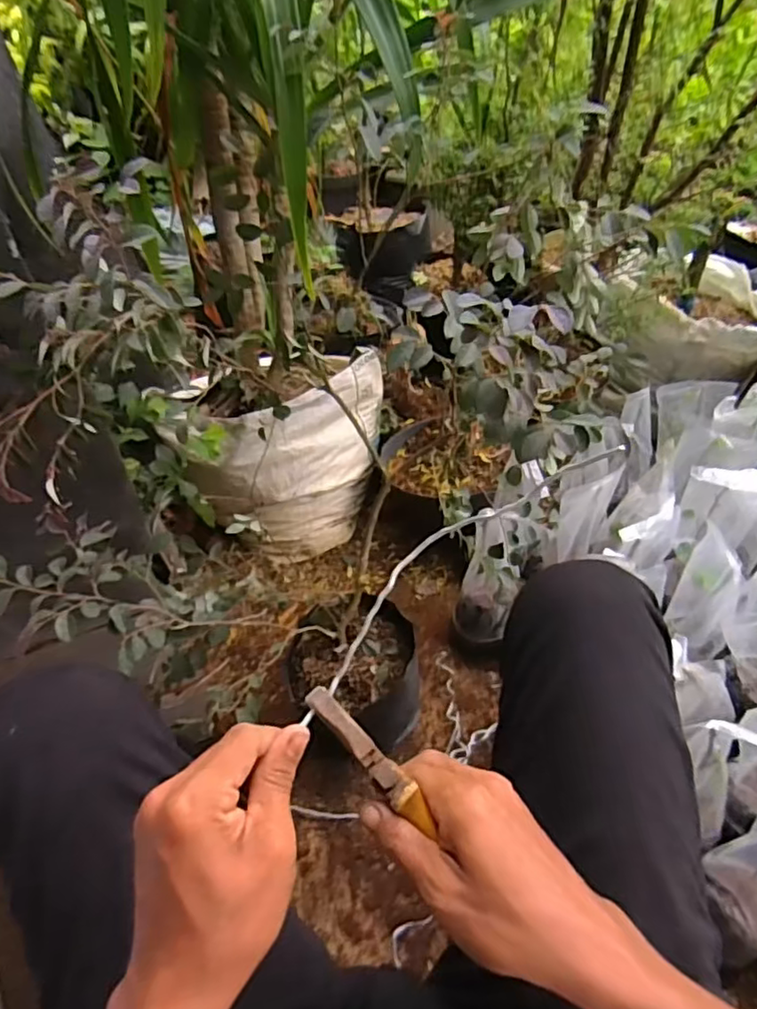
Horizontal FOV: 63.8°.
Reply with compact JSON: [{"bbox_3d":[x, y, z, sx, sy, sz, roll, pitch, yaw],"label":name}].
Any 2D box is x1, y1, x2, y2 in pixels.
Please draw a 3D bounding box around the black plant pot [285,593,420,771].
[{"bbox_3d":[-0.023,0.223,0.785,0.146,0.157,0.139,-2,50,2],"label":"black plant pot"}]

